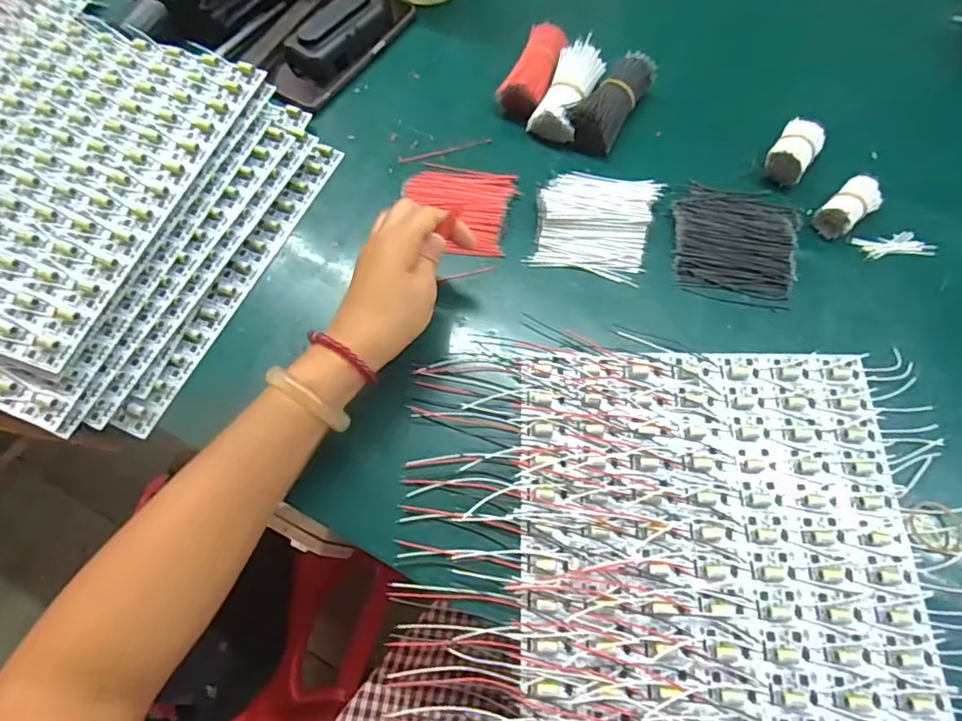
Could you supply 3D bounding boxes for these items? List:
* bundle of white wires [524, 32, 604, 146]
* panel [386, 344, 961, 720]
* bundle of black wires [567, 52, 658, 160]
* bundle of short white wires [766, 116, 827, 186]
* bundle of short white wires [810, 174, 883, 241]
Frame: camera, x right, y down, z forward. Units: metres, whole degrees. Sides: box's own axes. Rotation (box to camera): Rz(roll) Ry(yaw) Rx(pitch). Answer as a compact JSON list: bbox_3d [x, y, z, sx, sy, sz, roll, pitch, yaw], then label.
[{"bbox_3d":[0.078,-0.242,0.498,0.041,0.024,0.091,24,82,11],"label":"bundle of white wires"},{"bbox_3d":[0.126,0.125,0.351,0.354,0.011,0.290,3,67,2],"label":"panel"},{"bbox_3d":[0.114,-0.231,0.496,0.044,0.032,0.095,30,76,16],"label":"bundle of black wires"},{"bbox_3d":[0.258,-0.170,0.466,0.032,0.034,0.050,33,77,17],"label":"bundle of short white wires"},{"bbox_3d":[0.293,-0.122,0.446,0.053,0.022,0.028,-40,70,-8],"label":"bundle of short white wires"}]

